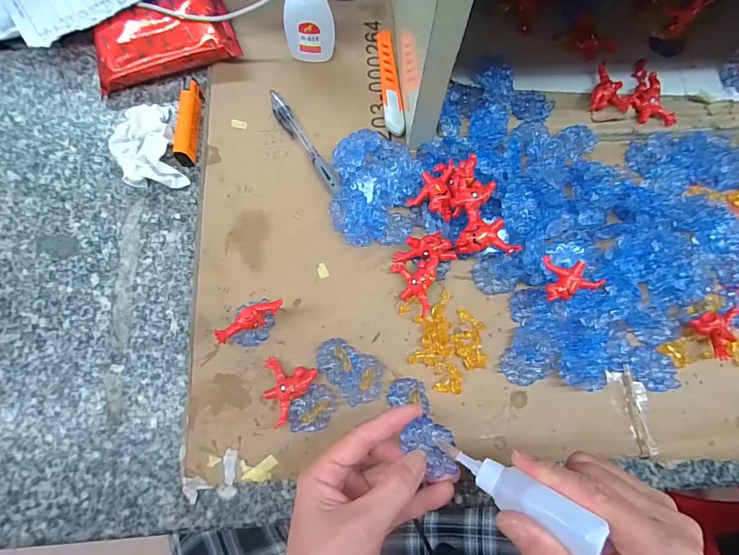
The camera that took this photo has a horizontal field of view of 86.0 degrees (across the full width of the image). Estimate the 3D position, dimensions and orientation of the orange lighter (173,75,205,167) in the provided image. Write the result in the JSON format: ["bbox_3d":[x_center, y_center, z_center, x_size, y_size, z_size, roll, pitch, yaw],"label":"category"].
[{"bbox_3d":[-0.166,-0.145,0.363,0.014,0.018,0.081,0,75,0],"label":"orange lighter"}]

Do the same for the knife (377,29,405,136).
[{"bbox_3d":[0.019,-0.190,0.381,0.017,0.014,0.123,-5,76,-2],"label":"knife"}]

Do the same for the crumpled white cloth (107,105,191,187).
[{"bbox_3d":[-0.200,-0.114,0.355,0.053,0.025,0.086,-20,77,-5],"label":"crumpled white cloth"}]

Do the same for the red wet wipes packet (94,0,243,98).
[{"bbox_3d":[-0.197,-0.230,0.381,0.129,0.025,0.074,-15,76,-4],"label":"red wet wipes packet"}]

